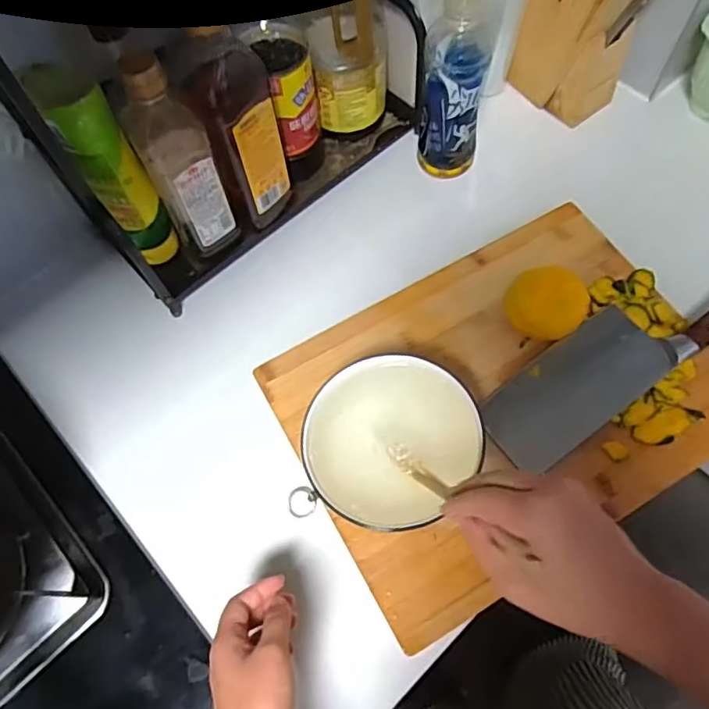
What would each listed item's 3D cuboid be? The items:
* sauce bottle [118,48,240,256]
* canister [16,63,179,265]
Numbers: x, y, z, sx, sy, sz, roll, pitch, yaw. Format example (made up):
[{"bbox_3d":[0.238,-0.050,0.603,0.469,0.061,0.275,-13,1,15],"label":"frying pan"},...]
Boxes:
[{"bbox_3d":[-0.169,-0.189,0.552,0.060,0.230,0.062,-24,66,-8],"label":"sauce bottle"},{"bbox_3d":[-0.233,-0.175,0.558,0.050,0.204,0.060,-33,67,-12],"label":"canister"}]

